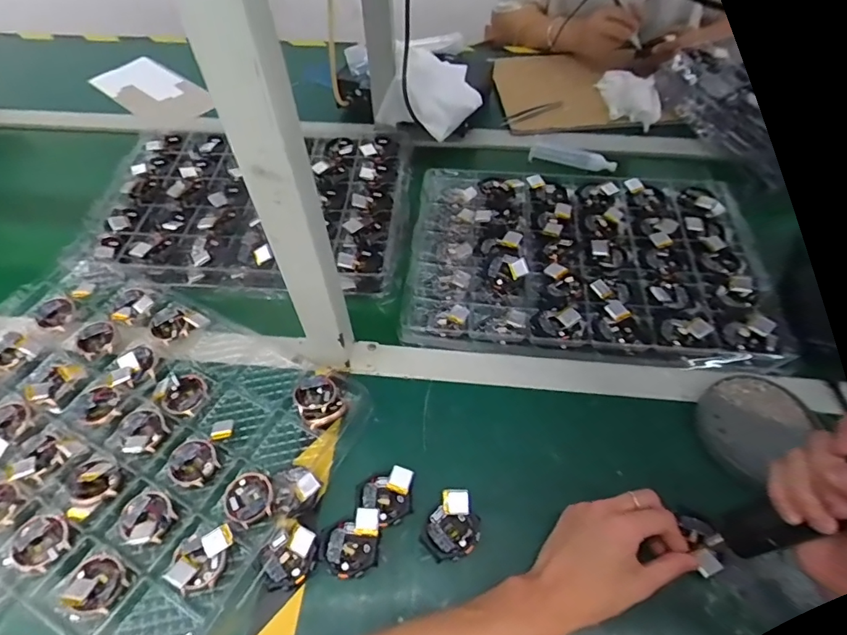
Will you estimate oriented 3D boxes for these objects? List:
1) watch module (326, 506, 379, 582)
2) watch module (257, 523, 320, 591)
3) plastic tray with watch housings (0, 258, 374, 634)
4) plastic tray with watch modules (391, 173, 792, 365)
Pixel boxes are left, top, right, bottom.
[{"bbox_3d":[-0.064,0.203,0.435,0.045,0.007,0.055,-1,56,0],"label":"watch module"},{"bbox_3d":[-0.118,0.212,0.429,0.051,0.012,0.046,-31,61,-18],"label":"watch module"},{"bbox_3d":[-0.314,0.106,0.497,0.436,0.030,0.295,24,60,16],"label":"plastic tray with watch housings"},{"bbox_3d":[0.195,-0.086,0.609,0.414,0.033,0.286,6,56,5],"label":"plastic tray with watch modules"}]

